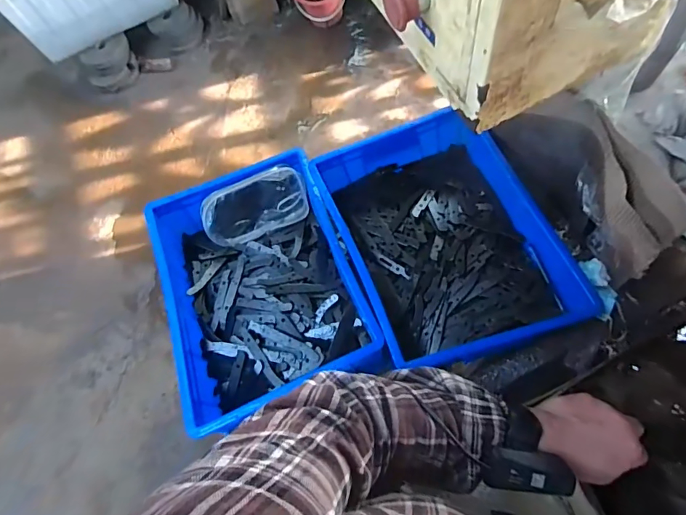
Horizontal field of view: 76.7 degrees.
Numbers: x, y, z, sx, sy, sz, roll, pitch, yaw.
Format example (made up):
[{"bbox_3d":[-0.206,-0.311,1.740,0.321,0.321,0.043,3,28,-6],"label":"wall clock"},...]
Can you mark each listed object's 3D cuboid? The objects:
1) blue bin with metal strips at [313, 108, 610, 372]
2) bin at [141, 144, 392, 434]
[{"bbox_3d":[0.149,-0.036,0.725,0.294,0.120,0.408,-20,69,-6],"label":"blue bin with metal strips"},{"bbox_3d":[-0.140,0.035,0.725,0.292,0.126,0.402,-19,69,-6],"label":"bin"}]

